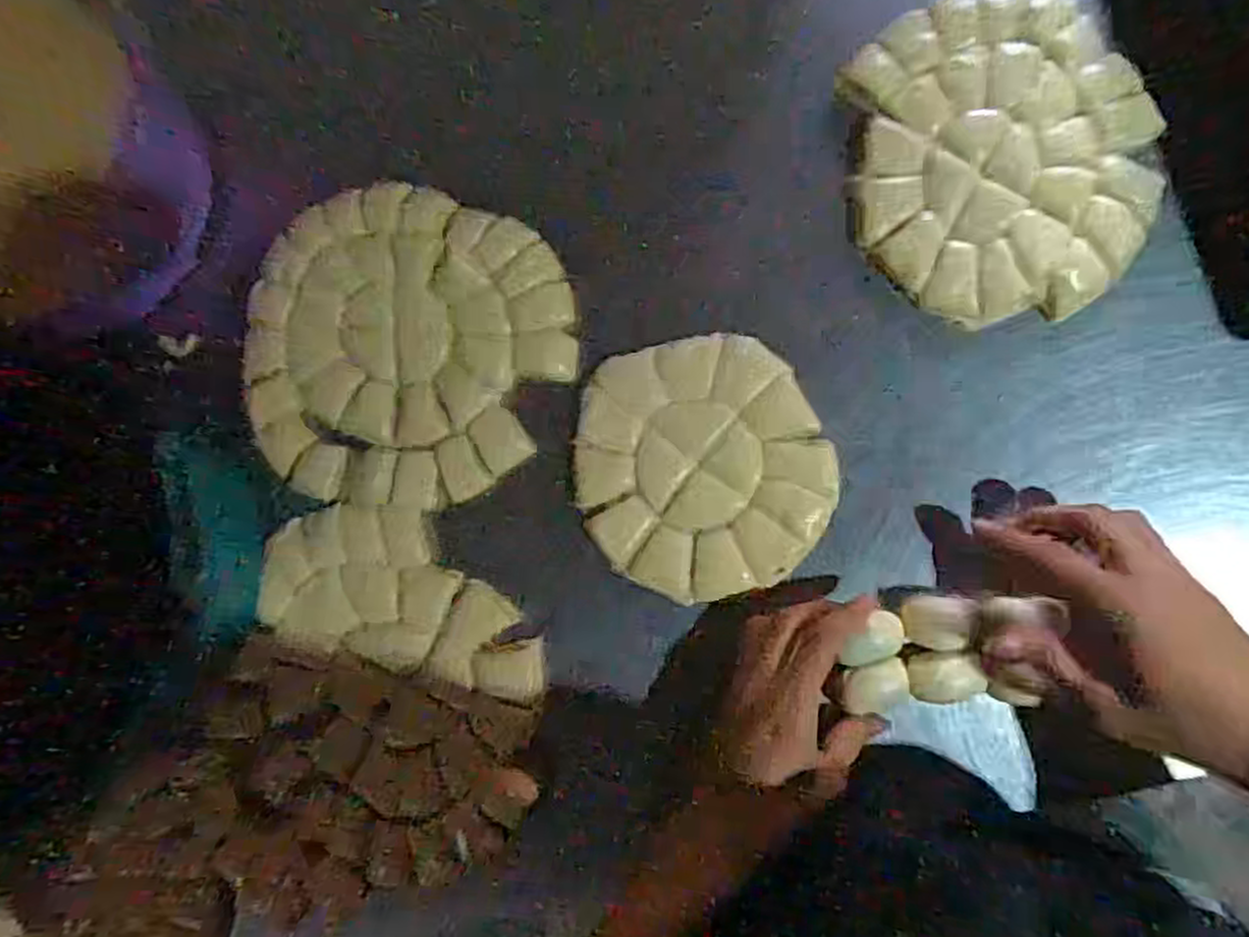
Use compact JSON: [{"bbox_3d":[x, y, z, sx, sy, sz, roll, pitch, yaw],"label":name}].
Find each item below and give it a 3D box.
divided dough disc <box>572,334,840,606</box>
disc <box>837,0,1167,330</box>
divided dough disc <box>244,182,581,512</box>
[{"bbox_3d":[0.047,-0.003,0.497,0.159,0.016,0.167,-1,86,11],"label":"divided dough disc"},{"bbox_3d":[0.233,-0.199,0.476,0.173,0.014,0.207,-5,85,10],"label":"disc"},{"bbox_3d":[-0.158,-0.082,0.541,0.229,0.017,0.217,0,87,9],"label":"divided dough disc"}]

